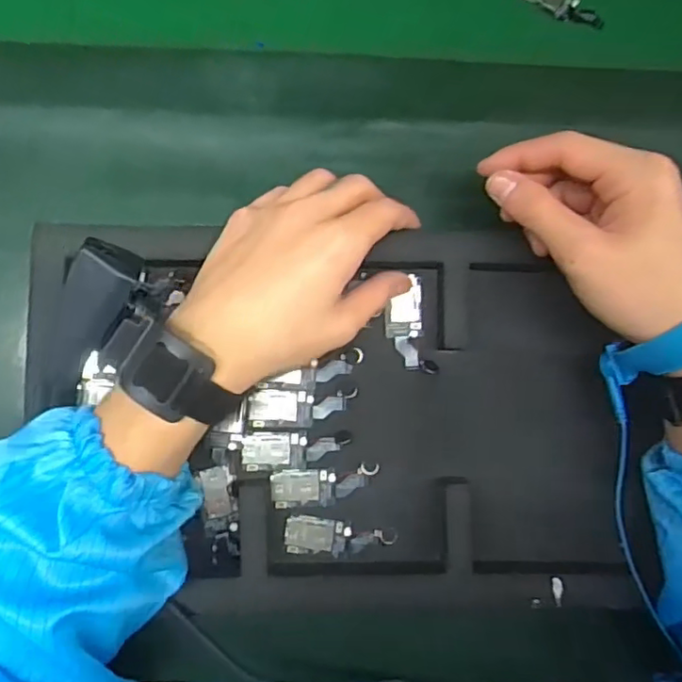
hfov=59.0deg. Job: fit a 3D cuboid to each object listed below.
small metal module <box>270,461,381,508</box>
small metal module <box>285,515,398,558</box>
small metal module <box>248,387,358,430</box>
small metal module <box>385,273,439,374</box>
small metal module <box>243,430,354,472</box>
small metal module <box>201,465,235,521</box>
[{"bbox_3d":[-0.010,0.087,0.362,0.062,0.005,0.023,-5,84,-2],"label":"small metal module"},{"bbox_3d":[-0.001,0.119,0.361,0.064,0.008,0.021,6,84,0],"label":"small metal module"},{"bbox_3d":[-0.023,0.041,0.363,0.064,0.005,0.022,-2,84,-1],"label":"small metal module"},{"bbox_3d":[0.041,-0.008,0.368,0.025,0.010,0.057,-11,84,-2],"label":"small metal module"},{"bbox_3d":[-0.027,0.066,0.363,0.064,0.005,0.022,-1,87,1],"label":"small metal module"},{"bbox_3d":[-0.073,0.090,0.356,0.018,0.004,0.029,-9,84,-2],"label":"small metal module"}]

